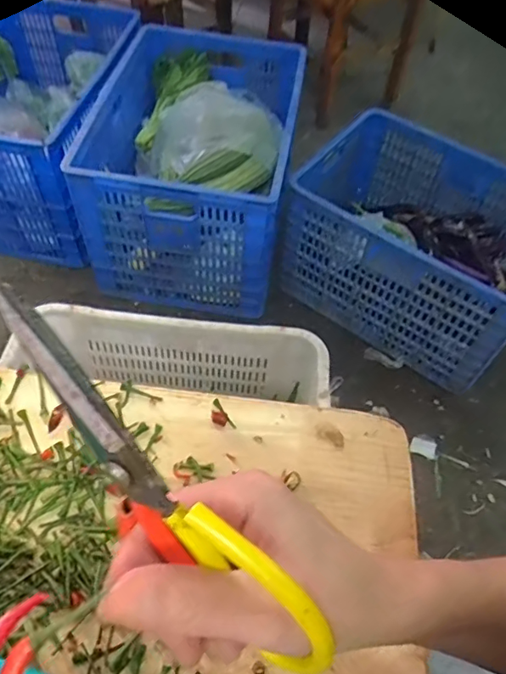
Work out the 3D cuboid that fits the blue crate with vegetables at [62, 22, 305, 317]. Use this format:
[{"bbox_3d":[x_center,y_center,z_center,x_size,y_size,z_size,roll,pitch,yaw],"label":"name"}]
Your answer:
[{"bbox_3d":[-0.140,-0.475,1.467,0.457,0.399,0.671,9,55,3],"label":"blue crate with vegetables"}]

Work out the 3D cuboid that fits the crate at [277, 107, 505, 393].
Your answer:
[{"bbox_3d":[0.426,-0.256,1.395,0.629,0.357,0.475,34,59,19],"label":"crate"}]

